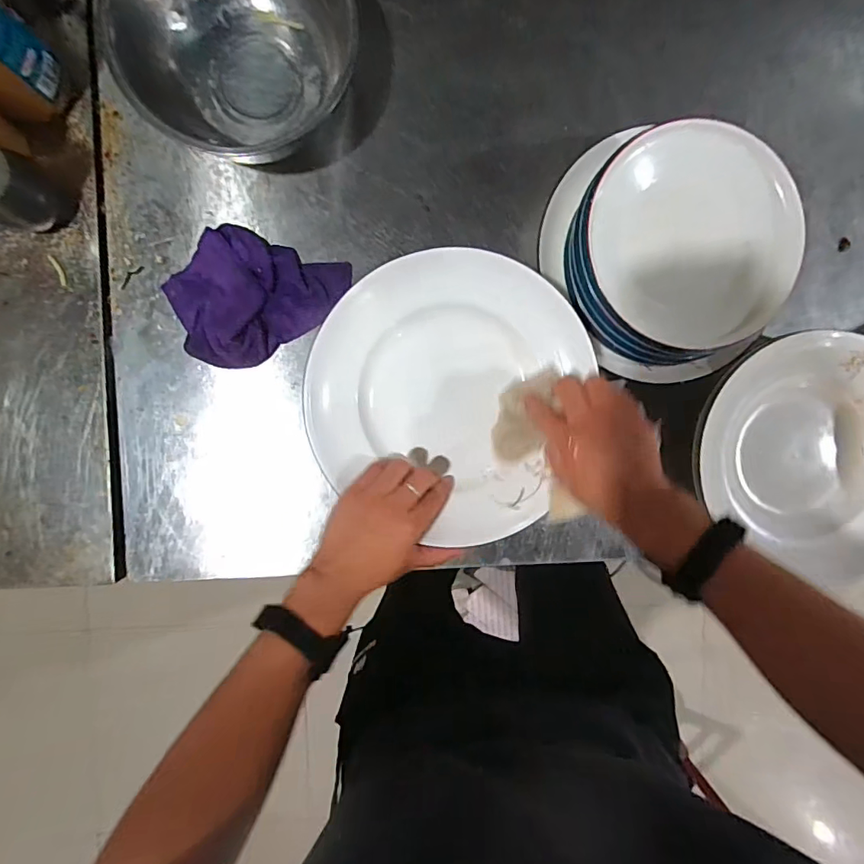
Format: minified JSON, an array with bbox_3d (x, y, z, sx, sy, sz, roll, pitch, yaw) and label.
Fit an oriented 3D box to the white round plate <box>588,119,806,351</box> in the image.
[{"bbox_3d":[0.277,-0.199,0.506,0.220,0.039,0.214,0,93,-4],"label":"white round plate"}]

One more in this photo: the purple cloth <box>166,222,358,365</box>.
[{"bbox_3d":[-0.207,-0.169,0.574,0.196,0.032,0.141,-34,95,-2],"label":"purple cloth"}]

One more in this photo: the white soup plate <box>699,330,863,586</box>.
[{"bbox_3d":[0.468,0.023,0.595,0.299,0.042,0.282,25,91,-5],"label":"white soup plate"}]

